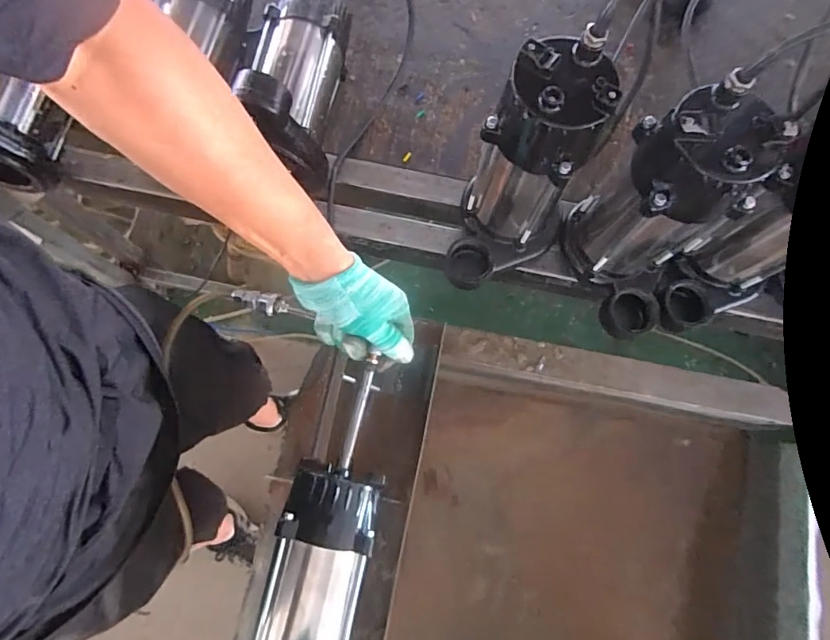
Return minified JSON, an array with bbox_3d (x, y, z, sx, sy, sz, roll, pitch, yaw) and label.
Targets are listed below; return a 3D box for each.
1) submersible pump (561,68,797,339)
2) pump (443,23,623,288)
[{"bbox_3d":[0.246,-0.088,0.457,0.103,0.243,0.156,-20,77,-5],"label":"submersible pump"},{"bbox_3d":[0.108,-0.128,0.465,0.109,0.240,0.140,14,76,3],"label":"pump"}]

